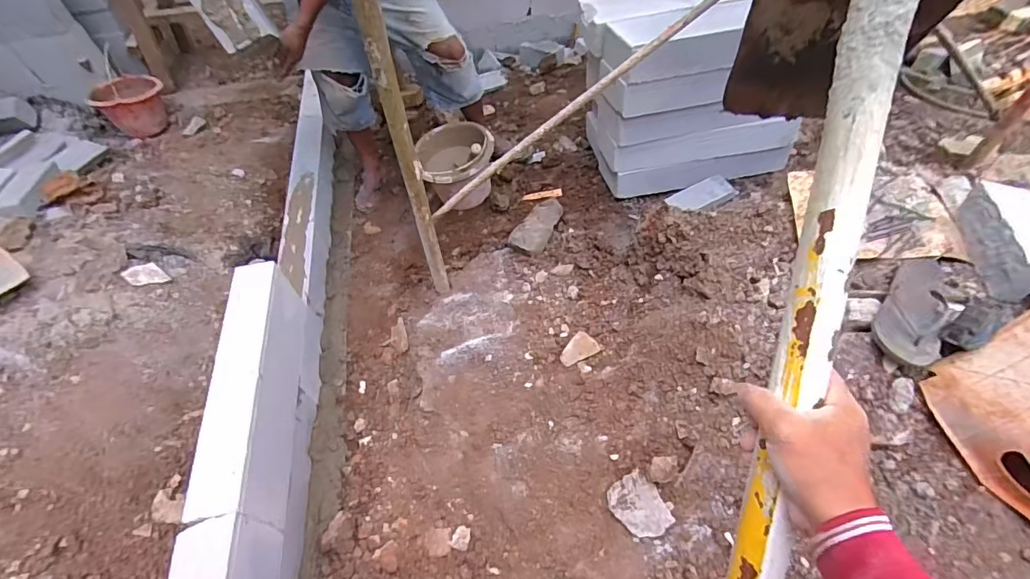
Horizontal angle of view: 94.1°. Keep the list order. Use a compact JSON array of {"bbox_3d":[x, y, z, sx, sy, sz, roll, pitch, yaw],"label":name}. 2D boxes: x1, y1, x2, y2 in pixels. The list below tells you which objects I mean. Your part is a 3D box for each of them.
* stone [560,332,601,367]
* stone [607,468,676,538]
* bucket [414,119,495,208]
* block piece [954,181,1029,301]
[{"bbox_3d":[0.166,0.160,1.227,0.074,0.027,0.097,40,89,27],"label":"stone"},{"bbox_3d":[0.250,0.439,0.970,0.097,0.028,0.120,-37,56,4],"label":"stone"},{"bbox_3d":[-0.196,-0.416,1.653,0.246,0.244,0.259,-1,54,2],"label":"bucket"},{"bbox_3d":[0.908,-0.093,0.875,0.079,0.103,0.229,4,54,6],"label":"block piece"}]

